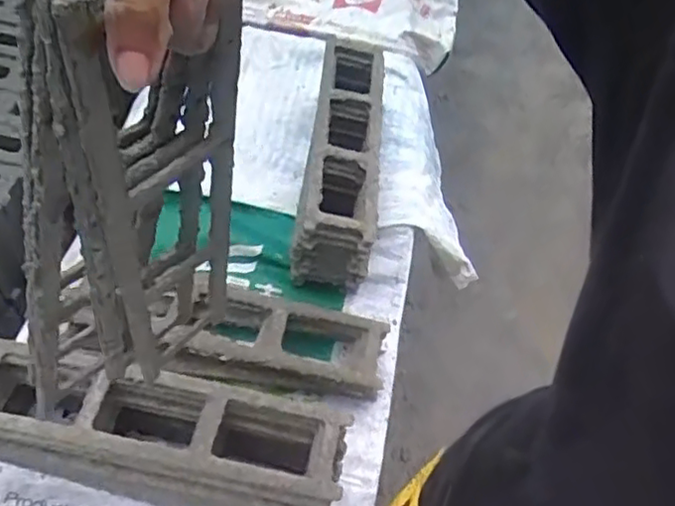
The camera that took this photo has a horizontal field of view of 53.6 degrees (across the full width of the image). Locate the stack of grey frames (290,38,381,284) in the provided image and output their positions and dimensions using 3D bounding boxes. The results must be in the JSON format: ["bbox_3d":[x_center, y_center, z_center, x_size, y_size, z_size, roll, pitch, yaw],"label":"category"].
[{"bbox_3d":[0.008,-0.144,0.958,0.093,0.125,0.385,7,54,0],"label":"stack of grey frames"}]

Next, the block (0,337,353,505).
[{"bbox_3d":[-0.185,0.198,0.690,0.367,0.128,0.101,11,54,3],"label":"block"}]

